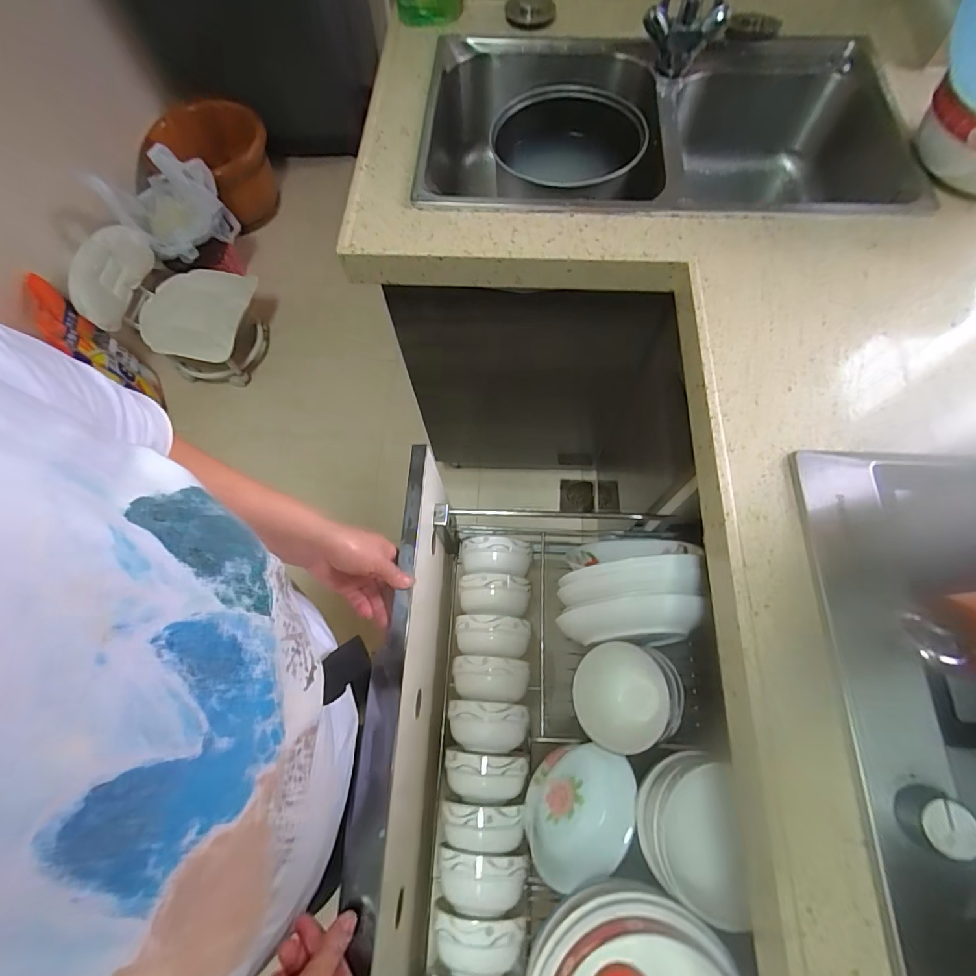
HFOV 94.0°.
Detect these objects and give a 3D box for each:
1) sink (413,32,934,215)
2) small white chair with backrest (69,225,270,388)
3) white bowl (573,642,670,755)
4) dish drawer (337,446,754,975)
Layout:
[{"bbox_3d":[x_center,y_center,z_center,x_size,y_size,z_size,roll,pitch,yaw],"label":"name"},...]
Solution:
[{"bbox_3d":[0.247,-0.545,0.755,0.678,0.177,0.456,0,69,1],"label":"sink"},{"bbox_3d":[-0.904,-0.526,1.359,0.401,0.325,0.328,9,70,5],"label":"small white chair with backrest"},{"bbox_3d":[0.165,0.257,0.566,0.106,0.042,0.117,-3,69,0],"label":"white bowl"},{"bbox_3d":[0.090,0.350,0.523,0.404,0.226,0.696,3,68,1],"label":"dish drawer"}]

